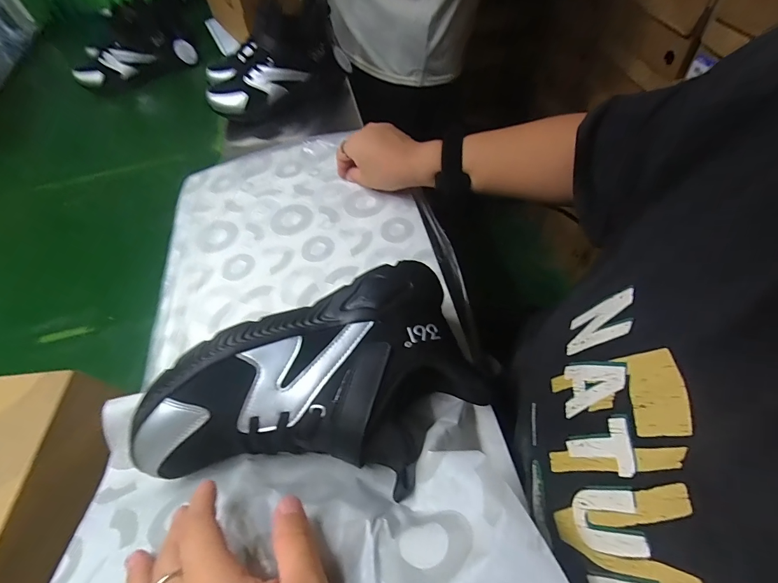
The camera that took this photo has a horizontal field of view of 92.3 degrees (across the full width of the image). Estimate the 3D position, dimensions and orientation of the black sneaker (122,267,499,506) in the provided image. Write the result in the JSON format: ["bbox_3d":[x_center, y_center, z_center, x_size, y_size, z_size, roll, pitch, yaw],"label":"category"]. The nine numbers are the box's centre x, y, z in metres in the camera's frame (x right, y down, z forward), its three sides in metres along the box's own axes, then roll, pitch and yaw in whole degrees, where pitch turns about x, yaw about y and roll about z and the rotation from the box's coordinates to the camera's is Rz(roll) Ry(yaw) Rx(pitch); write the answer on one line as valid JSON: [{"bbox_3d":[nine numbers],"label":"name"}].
[{"bbox_3d":[-0.044,0.078,0.257,0.220,0.078,0.119,-29,56,-11],"label":"black sneaker"}]

